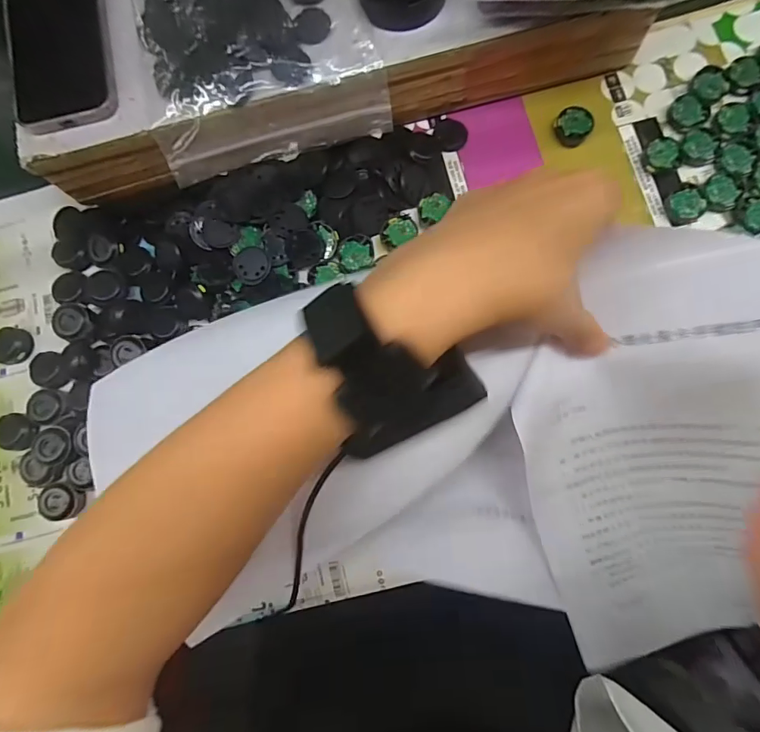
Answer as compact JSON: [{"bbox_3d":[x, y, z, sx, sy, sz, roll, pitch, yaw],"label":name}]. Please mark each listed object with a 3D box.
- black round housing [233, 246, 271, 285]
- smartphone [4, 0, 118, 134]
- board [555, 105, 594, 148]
[{"bbox_3d":[-0.104,-0.082,0.356,0.029,0.004,0.031,-1,81,4],"label":"black round housing"},{"bbox_3d":[-0.248,-0.249,0.337,0.074,0.007,0.143,-13,80,1],"label":"smartphone"},{"bbox_3d":[0.163,-0.203,0.369,0.028,0.008,0.034,38,85,9],"label":"board"}]

